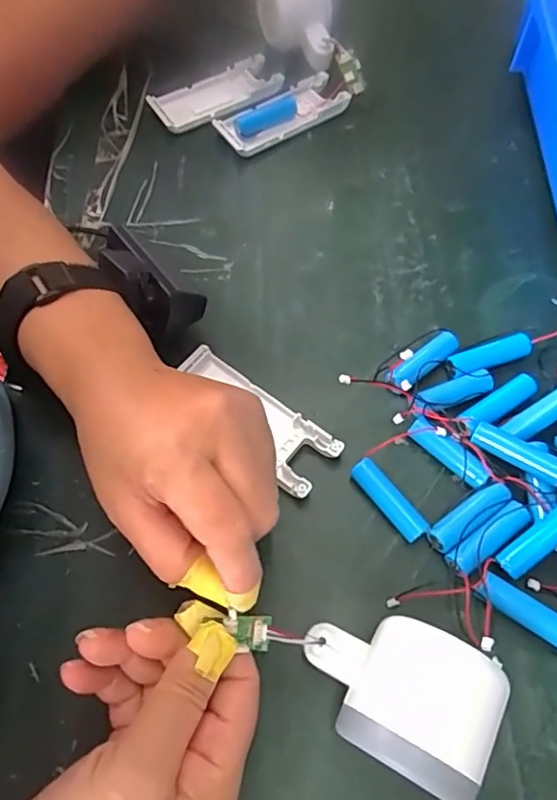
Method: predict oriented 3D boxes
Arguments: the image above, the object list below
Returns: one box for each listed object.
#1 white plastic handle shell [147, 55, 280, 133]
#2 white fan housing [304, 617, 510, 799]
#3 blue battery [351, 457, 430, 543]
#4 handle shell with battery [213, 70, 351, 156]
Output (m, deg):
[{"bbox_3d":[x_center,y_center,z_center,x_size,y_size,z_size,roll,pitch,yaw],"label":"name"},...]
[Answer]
[{"bbox_3d":[-0.049,-0.241,0.454,0.101,0.014,0.047,-29,66,-12],"label":"white plastic handle shell"},{"bbox_3d":[0.050,0.125,0.247,0.078,0.059,0.054,25,66,13],"label":"white fan housing"},{"bbox_3d":[0.059,0.054,0.307,0.014,0.017,0.049,-35,68,-15],"label":"blue battery"},{"bbox_3d":[0.004,-0.221,0.445,0.101,0.016,0.039,-28,66,-12],"label":"handle shell with battery"}]

